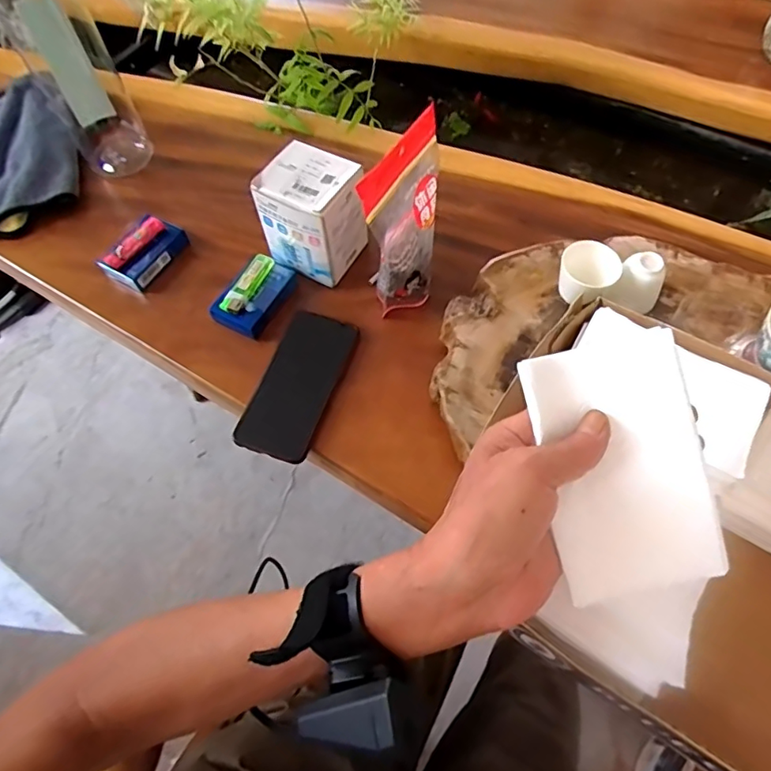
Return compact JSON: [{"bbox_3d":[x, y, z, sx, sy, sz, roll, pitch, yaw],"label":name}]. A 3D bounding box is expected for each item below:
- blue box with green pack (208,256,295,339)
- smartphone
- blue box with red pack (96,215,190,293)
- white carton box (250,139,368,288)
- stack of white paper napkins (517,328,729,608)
[{"bbox_3d":[-0.140,-0.102,0.579,0.053,0.031,0.099,27,67,15],"label":"blue box with green pack"},{"bbox_3d":[-0.088,-0.005,0.539,0.074,0.012,0.162,16,65,10],"label":"smartphone"},{"bbox_3d":[-0.282,-0.158,0.615,0.051,0.035,0.092,27,67,15],"label":"blue box with red pack"},{"bbox_3d":[-0.077,-0.184,0.584,0.095,0.117,0.092,28,68,16],"label":"white carton box"},{"bbox_3d":[0.134,0.046,0.298,0.085,0.012,0.138,-12,85,8],"label":"stack of white paper napkins"}]

